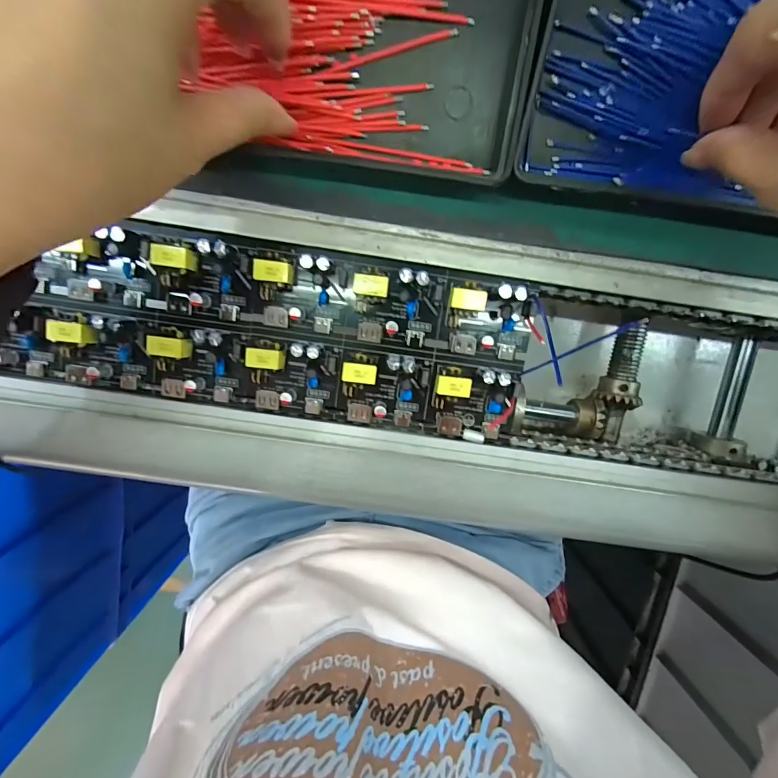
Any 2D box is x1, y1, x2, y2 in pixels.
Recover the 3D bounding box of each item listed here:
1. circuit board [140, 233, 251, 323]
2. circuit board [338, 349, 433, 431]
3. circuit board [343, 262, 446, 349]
[{"bbox_3d":[-0.107,-0.059,0.213,0.053,0.020,0.040,6,99,-1],"label":"circuit board"},{"bbox_3d":[-0.002,0.001,0.223,0.051,0.017,0.040,7,99,-1],"label":"circuit board"},{"bbox_3d":[0.003,-0.045,0.216,0.052,0.015,0.040,7,99,-1],"label":"circuit board"}]

